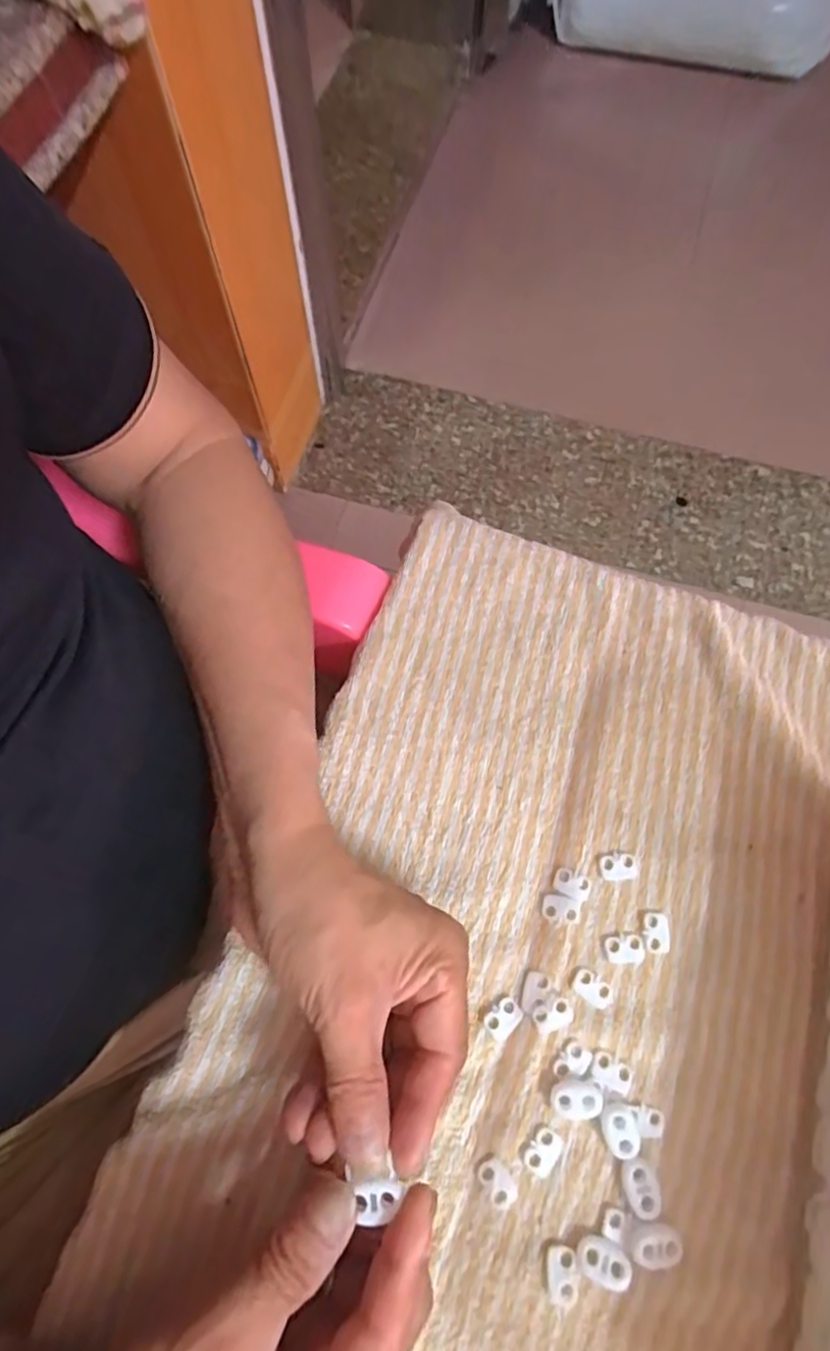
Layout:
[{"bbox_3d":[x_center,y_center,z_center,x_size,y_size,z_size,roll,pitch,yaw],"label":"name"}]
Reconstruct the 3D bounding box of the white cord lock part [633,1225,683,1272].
[{"bbox_3d":[0.101,0.239,0.277,0.021,0.008,0.014,-1,71,-1],"label":"white cord lock part"}]

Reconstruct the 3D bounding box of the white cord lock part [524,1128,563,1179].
[{"bbox_3d":[0.057,0.210,0.291,0.013,0.004,0.018,36,74,11],"label":"white cord lock part"}]

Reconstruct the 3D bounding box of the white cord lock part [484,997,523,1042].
[{"bbox_3d":[0.041,0.160,0.308,0.013,0.004,0.018,42,75,13],"label":"white cord lock part"}]

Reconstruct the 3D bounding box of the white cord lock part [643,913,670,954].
[{"bbox_3d":[0.118,0.126,0.323,0.012,0.004,0.018,2,71,0],"label":"white cord lock part"}]

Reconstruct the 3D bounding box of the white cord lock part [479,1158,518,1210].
[{"bbox_3d":[0.037,0.221,0.287,0.012,0.004,0.019,-29,74,-11],"label":"white cord lock part"}]

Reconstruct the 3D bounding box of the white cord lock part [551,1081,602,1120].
[{"bbox_3d":[0.072,0.190,0.295,0.022,0.007,0.015,3,71,0],"label":"white cord lock part"}]

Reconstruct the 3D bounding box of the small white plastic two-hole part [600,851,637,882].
[{"bbox_3d":[0.103,0.096,0.333,0.018,0.004,0.013,-6,71,-3],"label":"small white plastic two-hole part"}]

